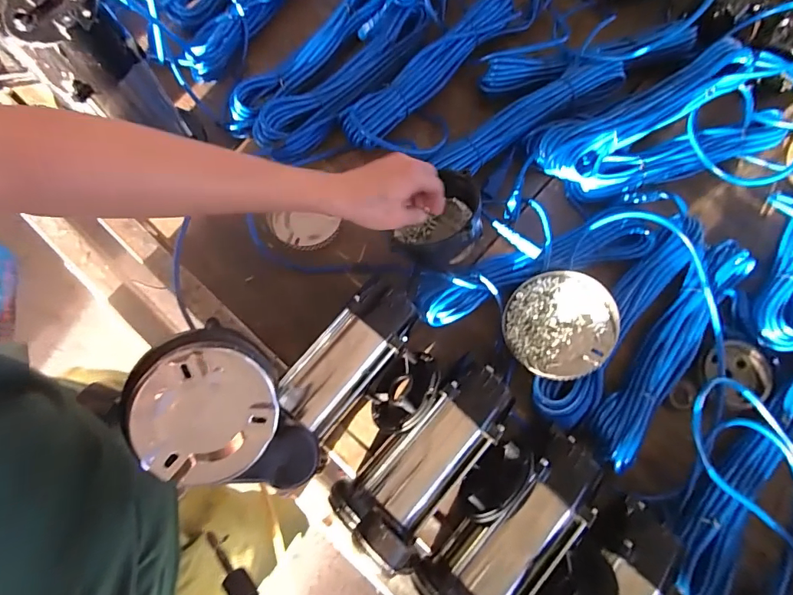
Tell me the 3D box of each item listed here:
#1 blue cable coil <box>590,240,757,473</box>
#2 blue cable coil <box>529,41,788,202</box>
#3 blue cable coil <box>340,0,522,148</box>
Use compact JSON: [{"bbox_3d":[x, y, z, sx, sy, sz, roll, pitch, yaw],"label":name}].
[{"bbox_3d":[0.364,0.065,0.581,0.069,0.038,0.352,39,77,8],"label":"blue cable coil"},{"bbox_3d":[0.384,-0.253,0.641,0.376,0.066,0.151,-19,77,-7],"label":"blue cable coil"},{"bbox_3d":[0.051,-0.354,0.664,0.073,0.044,0.343,43,78,9],"label":"blue cable coil"}]

